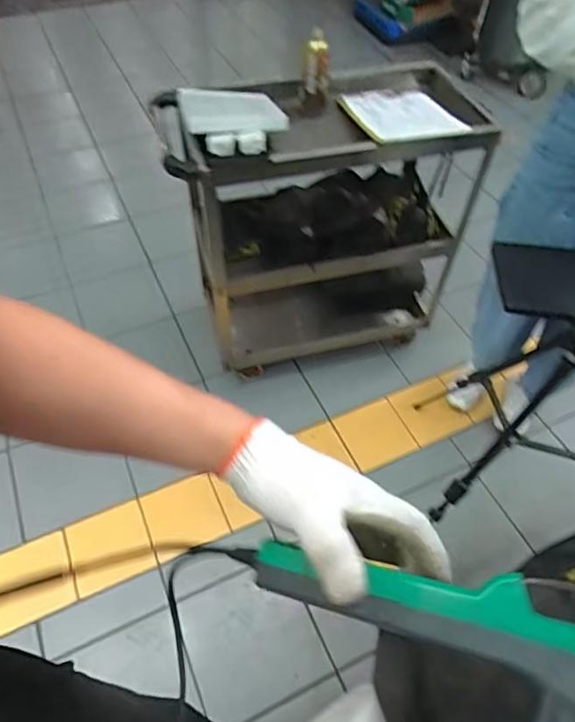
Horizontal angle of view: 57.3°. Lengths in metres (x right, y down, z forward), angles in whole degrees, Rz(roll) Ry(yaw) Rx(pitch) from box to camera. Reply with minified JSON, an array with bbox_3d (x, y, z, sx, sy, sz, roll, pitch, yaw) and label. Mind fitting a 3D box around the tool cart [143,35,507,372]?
[{"bbox_3d":[0.116,-0.359,1.491,0.736,0.831,0.377,-12,54,-10],"label":"tool cart"}]

